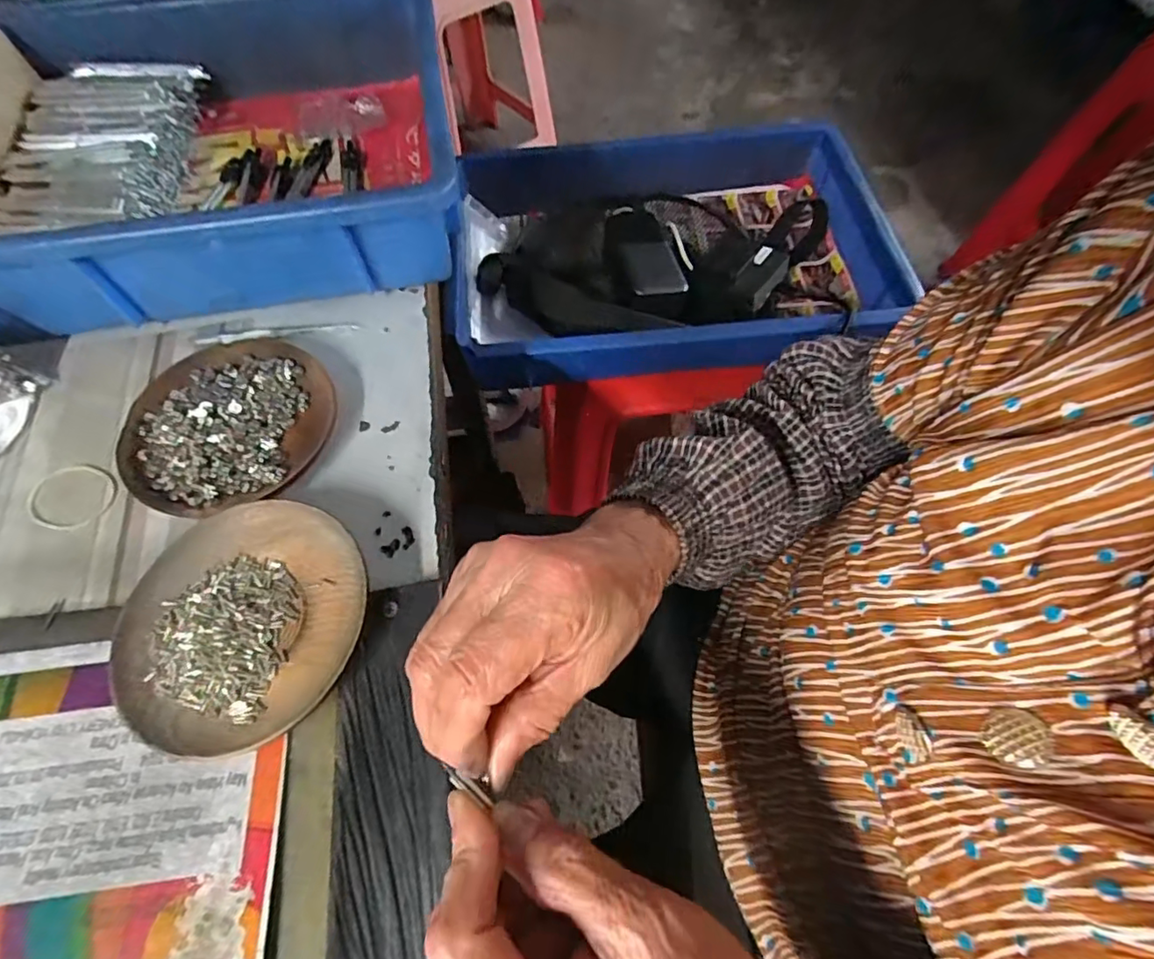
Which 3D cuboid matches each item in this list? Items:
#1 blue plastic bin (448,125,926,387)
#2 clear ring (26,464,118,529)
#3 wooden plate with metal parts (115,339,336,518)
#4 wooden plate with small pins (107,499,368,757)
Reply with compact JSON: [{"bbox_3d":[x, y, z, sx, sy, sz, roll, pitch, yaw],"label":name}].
[{"bbox_3d":[0.099,-0.235,0.586,0.426,0.080,0.288,-4,61,-3],"label":"blue plastic bin"},{"bbox_3d":[-0.282,0.009,0.312,0.050,0.004,0.039,14,62,7],"label":"clear ring"},{"bbox_3d":[-0.200,-0.031,0.322,0.108,0.016,0.113,0,61,-1],"label":"wooden plate with metal parts"},{"bbox_3d":[-0.156,0.066,0.265,0.114,0.024,0.110,0,61,-1],"label":"wooden plate with small pins"}]

